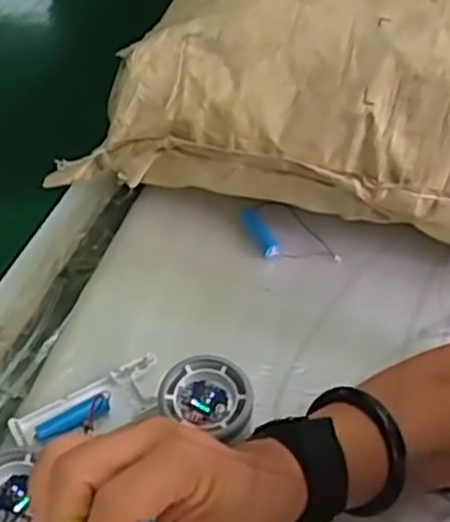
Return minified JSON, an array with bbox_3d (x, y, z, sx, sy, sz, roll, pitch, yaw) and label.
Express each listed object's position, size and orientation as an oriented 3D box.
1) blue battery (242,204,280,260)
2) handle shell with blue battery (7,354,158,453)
[{"bbox_3d":[0.029,-0.023,0.597,0.012,0.012,0.045,-27,79,-24],"label":"blue battery"},{"bbox_3d":[-0.089,0.095,0.495,0.101,0.019,0.038,-21,51,-20],"label":"handle shell with blue battery"}]

